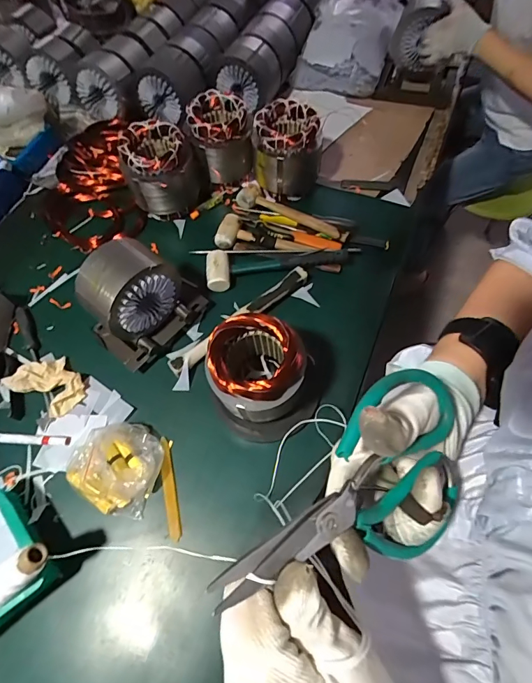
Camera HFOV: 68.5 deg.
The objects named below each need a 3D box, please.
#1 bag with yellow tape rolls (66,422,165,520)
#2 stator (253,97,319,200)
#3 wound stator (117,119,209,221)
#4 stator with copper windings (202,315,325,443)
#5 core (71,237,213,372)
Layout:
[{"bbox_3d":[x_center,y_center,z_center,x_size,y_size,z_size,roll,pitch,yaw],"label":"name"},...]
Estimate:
[{"bbox_3d":[-0.249,0.200,0.649,0.147,0.070,0.142,24,67,12],"label":"bag with yellow tape rolls"},{"bbox_3d":[0.043,-0.430,0.882,0.142,0.143,0.138,-2,64,0],"label":"stator"},{"bbox_3d":[-0.222,-0.374,0.872,0.171,0.165,0.135,-13,64,-6],"label":"wound stator"},{"bbox_3d":[-0.004,0.058,0.638,0.151,0.181,0.158,0,64,1],"label":"stator with copper windings"},{"bbox_3d":[-0.222,-0.082,0.716,0.129,0.180,0.214,40,71,18],"label":"core"}]

